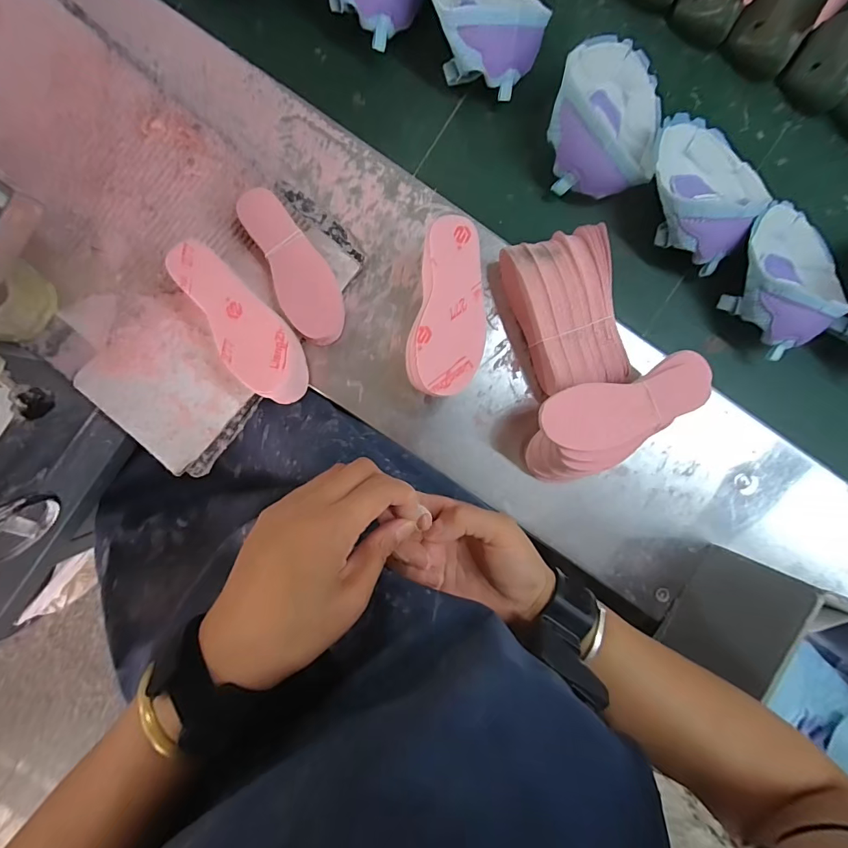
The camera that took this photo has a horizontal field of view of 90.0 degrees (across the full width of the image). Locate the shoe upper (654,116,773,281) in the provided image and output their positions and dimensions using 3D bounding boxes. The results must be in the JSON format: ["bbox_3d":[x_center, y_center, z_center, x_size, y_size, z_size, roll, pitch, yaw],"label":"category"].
[{"bbox_3d":[0.281,-0.241,0.427,0.130,0.054,0.132,0,92,-2],"label":"shoe upper"}]

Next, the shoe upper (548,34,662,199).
[{"bbox_3d":[0.186,-0.309,0.425,0.119,0.066,0.140,3,92,-2],"label":"shoe upper"}]

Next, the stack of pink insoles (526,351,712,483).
[{"bbox_3d":[0.182,-0.002,0.414,0.160,0.088,0.090,-18,93,-1],"label":"stack of pink insoles"}]

